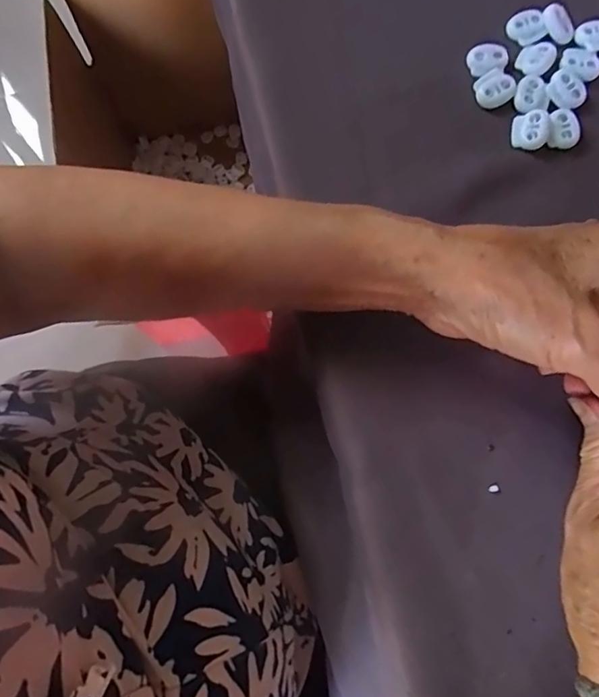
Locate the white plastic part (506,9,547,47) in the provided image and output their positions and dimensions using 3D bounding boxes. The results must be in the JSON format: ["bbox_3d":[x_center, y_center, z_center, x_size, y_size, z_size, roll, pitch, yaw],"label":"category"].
[{"bbox_3d":[0.131,-0.185,0.310,0.021,0.006,0.018,-32,80,-6],"label":"white plastic part"}]

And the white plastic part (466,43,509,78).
[{"bbox_3d":[0.107,-0.164,0.304,0.023,0.004,0.016,-15,79,-3],"label":"white plastic part"}]

